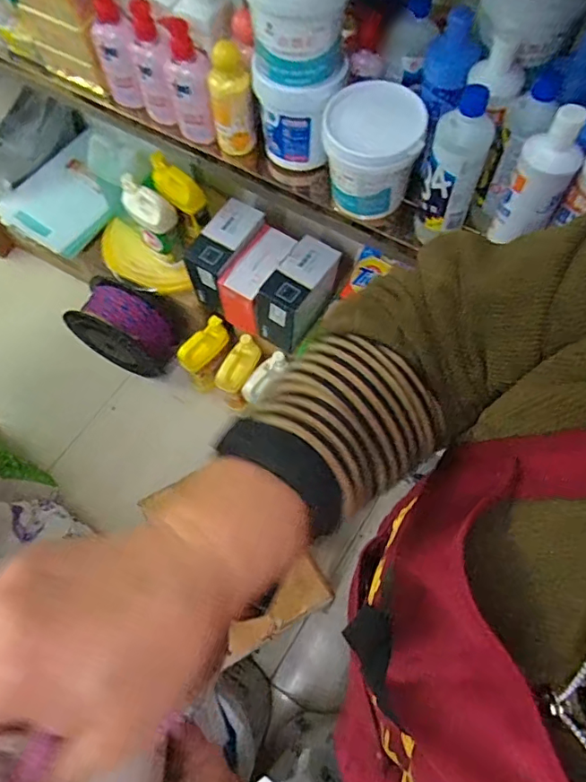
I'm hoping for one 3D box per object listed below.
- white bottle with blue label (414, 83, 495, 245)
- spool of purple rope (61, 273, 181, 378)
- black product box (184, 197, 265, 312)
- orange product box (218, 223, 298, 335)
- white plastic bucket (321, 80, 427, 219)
[{"bbox_3d":[0.197,-0.268,0.644,0.071,0.171,0.083,5,66,6],"label":"white bottle with blue label"},{"bbox_3d":[-0.446,-0.169,1.445,0.271,0.232,0.157,20,69,11],"label":"spool of purple rope"},{"bbox_3d":[-0.152,-0.323,1.278,0.109,0.171,0.206,30,71,15],"label":"black product box"},{"bbox_3d":[-0.078,-0.260,1.253,0.098,0.160,0.195,30,71,15],"label":"orange product box"},{"bbox_3d":[0.105,-0.316,0.703,0.124,0.126,0.120,-1,66,3],"label":"white plastic bucket"}]

